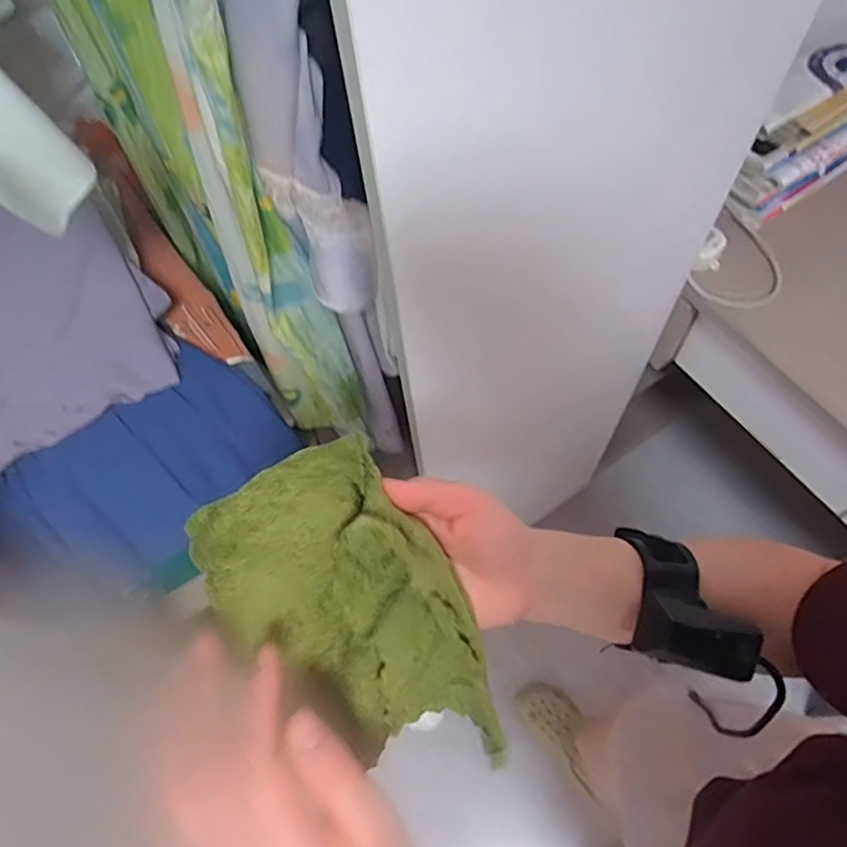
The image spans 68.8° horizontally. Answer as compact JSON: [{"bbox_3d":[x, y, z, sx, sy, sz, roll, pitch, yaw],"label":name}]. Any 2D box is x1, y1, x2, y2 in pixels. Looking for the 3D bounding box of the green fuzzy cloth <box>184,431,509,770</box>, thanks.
[{"bbox_3d":[-0.026,0.090,0.293,0.094,0.031,0.166,-40,98,-15],"label":"green fuzzy cloth"}]

